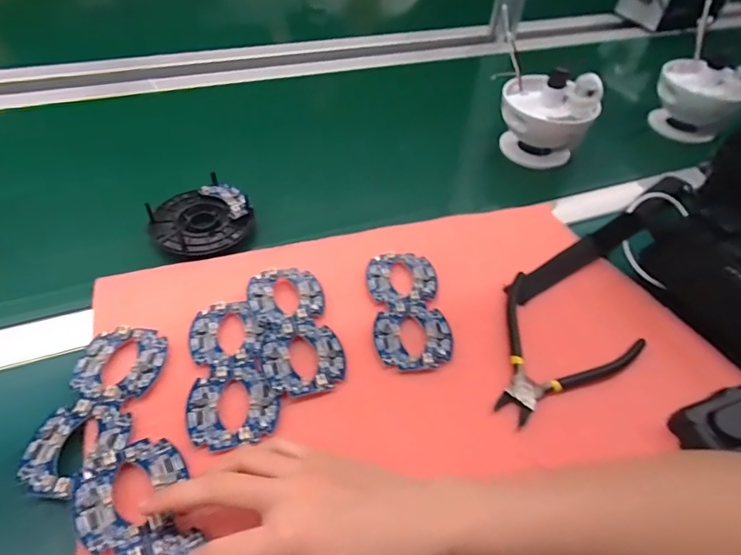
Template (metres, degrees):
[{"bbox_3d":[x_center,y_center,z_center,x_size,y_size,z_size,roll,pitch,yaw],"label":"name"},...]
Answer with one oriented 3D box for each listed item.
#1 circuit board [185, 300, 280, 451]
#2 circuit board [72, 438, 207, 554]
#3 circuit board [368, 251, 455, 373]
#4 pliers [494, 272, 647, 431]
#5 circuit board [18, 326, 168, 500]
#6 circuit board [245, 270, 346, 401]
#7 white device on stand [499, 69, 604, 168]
[{"bbox_3d":[-0.112,0.071,0.357,0.062,0.007,0.123,-15,51,-13],"label":"circuit board"},{"bbox_3d":[-0.133,0.159,0.273,0.063,0.006,0.125,-17,52,-30],"label":"circuit board"},{"bbox_3d":[0.033,0.026,0.412,0.064,0.006,0.126,-5,50,-5],"label":"circuit board"},{"bbox_3d":[0.153,0.066,0.384,0.120,0.007,0.136,29,55,22],"label":"pliers"},{"bbox_3d":[-0.196,0.090,0.331,0.064,0.008,0.126,6,50,4],"label":"circuit board"},{"bbox_3d":[-0.063,0.041,0.386,0.064,0.007,0.125,-7,50,-20],"label":"circuit board"},{"bbox_3d":[0.230,-0.204,0.617,0.115,0.119,0.102,17,51,13],"label":"white device on stand"}]

